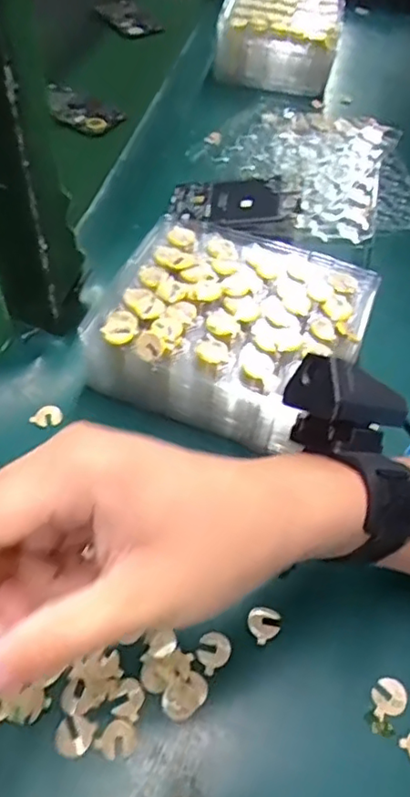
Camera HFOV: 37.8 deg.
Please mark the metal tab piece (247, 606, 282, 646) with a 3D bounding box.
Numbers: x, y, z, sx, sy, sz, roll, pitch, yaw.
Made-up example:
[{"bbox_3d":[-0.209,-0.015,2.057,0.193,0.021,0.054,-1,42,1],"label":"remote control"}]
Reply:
[{"bbox_3d":[0.033,0.125,0.335,0.017,0.005,0.018,0,51,0],"label":"metal tab piece"}]

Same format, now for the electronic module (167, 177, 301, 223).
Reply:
[{"bbox_3d":[0.028,-0.192,0.573,0.122,0.016,0.071,7,51,19],"label":"electronic module"}]

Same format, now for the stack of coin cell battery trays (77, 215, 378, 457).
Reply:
[{"bbox_3d":[0.019,-0.051,0.432,0.179,0.062,0.150,18,51,11],"label":"stack of coin cell battery trays"}]

